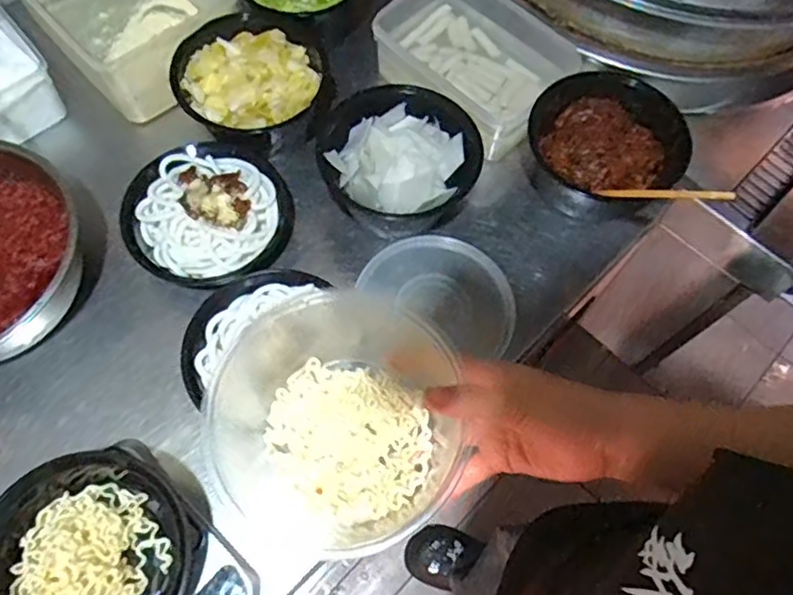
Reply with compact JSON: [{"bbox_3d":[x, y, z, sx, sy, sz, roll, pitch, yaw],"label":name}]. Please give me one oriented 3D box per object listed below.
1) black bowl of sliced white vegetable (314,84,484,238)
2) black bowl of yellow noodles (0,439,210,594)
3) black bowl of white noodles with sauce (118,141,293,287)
[{"bbox_3d":[-0.003,-0.142,0.685,0.174,0.087,0.164,37,70,15],"label":"black bowl of sliced white vegetable"},{"bbox_3d":[-0.260,0.218,0.517,0.166,0.060,0.166,0,66,-1],"label":"black bowl of yellow noodles"},{"bbox_3d":[-0.206,-0.089,0.664,0.160,0.060,0.155,0,66,-1],"label":"black bowl of white noodles with sauce"}]

